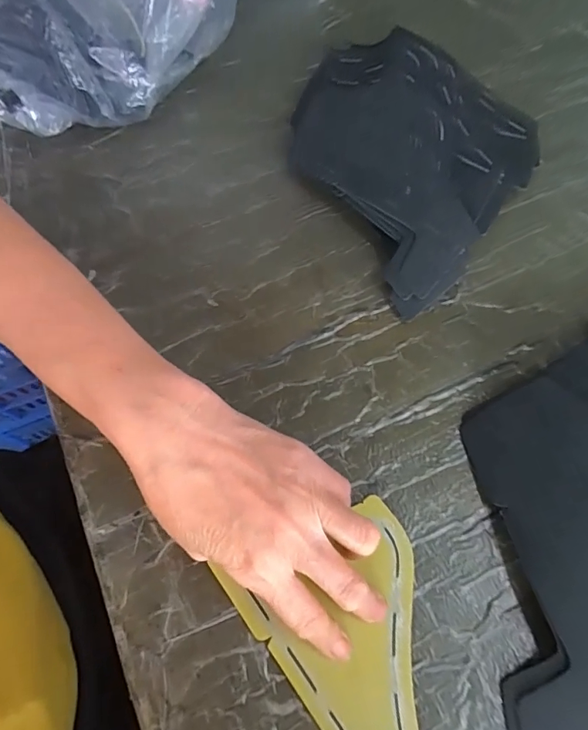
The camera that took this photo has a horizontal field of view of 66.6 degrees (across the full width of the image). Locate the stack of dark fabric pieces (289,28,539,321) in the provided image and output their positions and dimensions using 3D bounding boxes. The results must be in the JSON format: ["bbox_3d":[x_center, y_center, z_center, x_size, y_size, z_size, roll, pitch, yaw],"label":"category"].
[{"bbox_3d":[0.110,-0.185,0.374,0.204,0.056,0.245,-26,67,-11],"label":"stack of dark fabric pieces"}]

